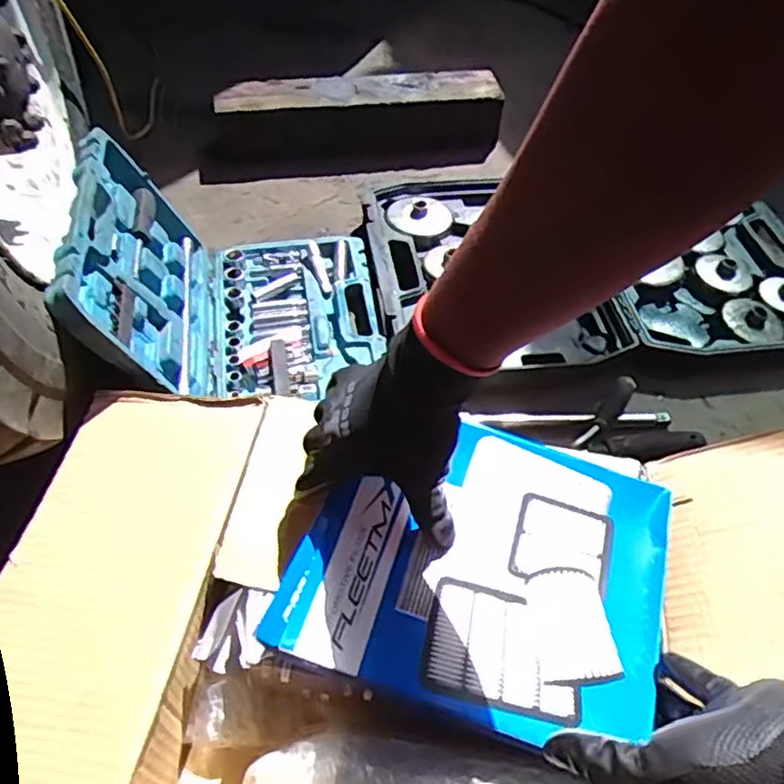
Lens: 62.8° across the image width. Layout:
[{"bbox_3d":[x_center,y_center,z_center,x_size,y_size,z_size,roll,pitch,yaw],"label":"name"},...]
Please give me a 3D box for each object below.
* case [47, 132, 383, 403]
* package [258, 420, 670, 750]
[{"bbox_3d":[-0.168,-0.131,0.715,0.307,0.207,0.279,-9,53,-11],"label":"case"},{"bbox_3d":[0.066,0.114,0.450,0.248,0.024,0.213,14,53,6],"label":"package"}]

